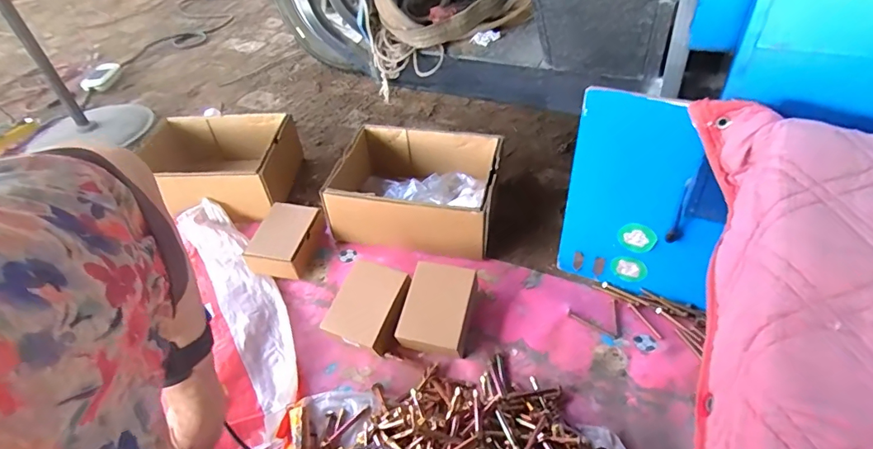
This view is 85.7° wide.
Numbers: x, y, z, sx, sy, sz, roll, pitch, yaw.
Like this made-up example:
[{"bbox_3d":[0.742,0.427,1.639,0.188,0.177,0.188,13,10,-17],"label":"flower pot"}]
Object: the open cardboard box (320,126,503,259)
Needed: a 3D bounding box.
[{"bbox_3d":[-0.062,-0.096,1.241,0.430,0.173,0.306,6,48,12],"label":"open cardboard box"}]

